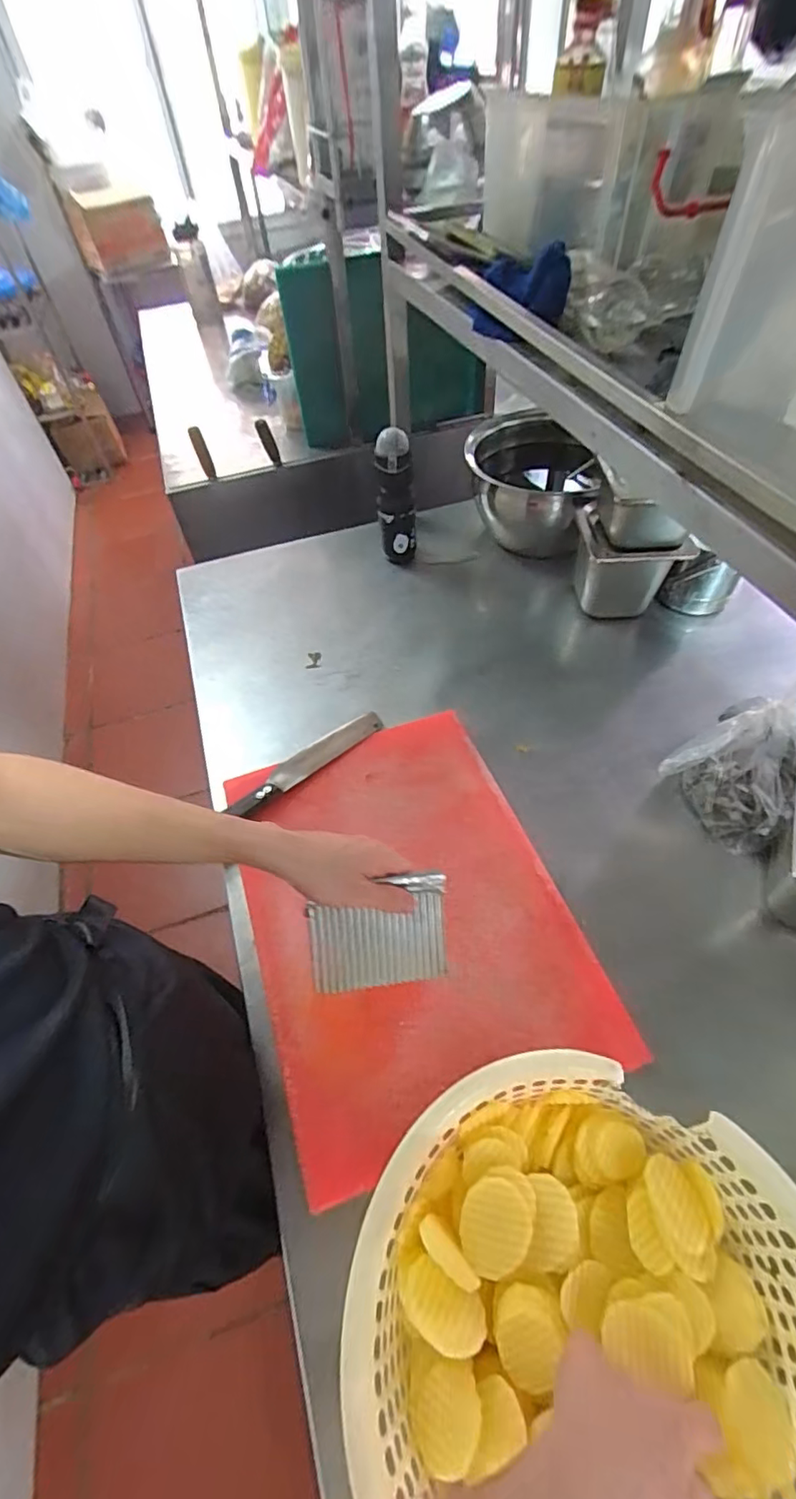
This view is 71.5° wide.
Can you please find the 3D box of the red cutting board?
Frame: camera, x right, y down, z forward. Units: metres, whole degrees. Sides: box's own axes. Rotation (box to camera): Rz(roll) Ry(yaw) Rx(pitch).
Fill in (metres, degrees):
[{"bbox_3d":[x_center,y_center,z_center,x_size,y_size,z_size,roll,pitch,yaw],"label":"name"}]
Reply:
[{"bbox_3d":[-0.001,0.176,0.664,0.346,0.025,0.480,-19,54,-8],"label":"red cutting board"}]

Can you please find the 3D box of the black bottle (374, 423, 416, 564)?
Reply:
[{"bbox_3d":[-0.005,-0.457,1.026,0.067,0.244,0.080,-5,54,1],"label":"black bottle"}]

